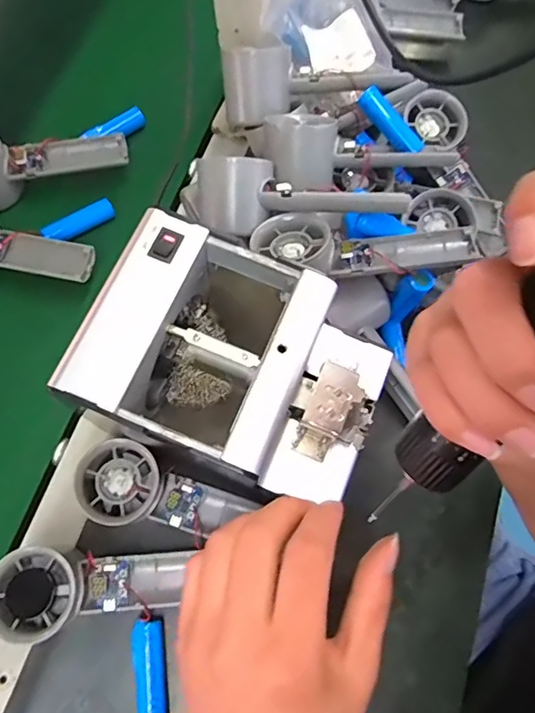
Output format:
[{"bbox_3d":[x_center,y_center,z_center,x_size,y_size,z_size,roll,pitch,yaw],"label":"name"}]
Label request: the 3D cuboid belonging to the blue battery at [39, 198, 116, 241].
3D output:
[{"bbox_3d":[-0.171,-0.121,0.476,0.065,0.019,0.020,-36,72,-14],"label":"blue battery"}]

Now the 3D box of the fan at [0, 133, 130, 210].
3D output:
[{"bbox_3d":[-0.209,-0.180,0.473,0.155,0.063,0.049,-17,69,-7],"label":"fan"}]

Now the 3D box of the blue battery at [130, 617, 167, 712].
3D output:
[{"bbox_3d":[-0.081,0.219,0.359,0.023,0.017,0.067,-6,68,-3],"label":"blue battery"}]

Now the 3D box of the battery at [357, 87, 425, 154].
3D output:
[{"bbox_3d":[0.102,-0.195,0.433,0.014,0.017,0.066,-42,90,-16],"label":"battery"}]

